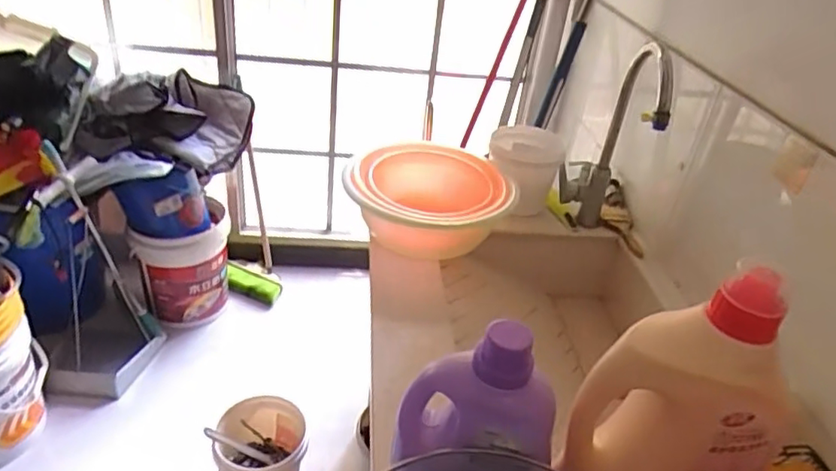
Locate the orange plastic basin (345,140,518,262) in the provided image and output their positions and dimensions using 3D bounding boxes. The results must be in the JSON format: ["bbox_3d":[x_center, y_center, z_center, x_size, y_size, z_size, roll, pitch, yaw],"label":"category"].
[{"bbox_3d":[0.025,-0.064,1.169,0.293,0.127,0.313,5,33,-3],"label":"orange plastic basin"}]

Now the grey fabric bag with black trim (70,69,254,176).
[{"bbox_3d":[-0.756,-0.349,1.798,0.468,0.238,0.326,-2,34,-14],"label":"grey fabric bag with black trim"}]

